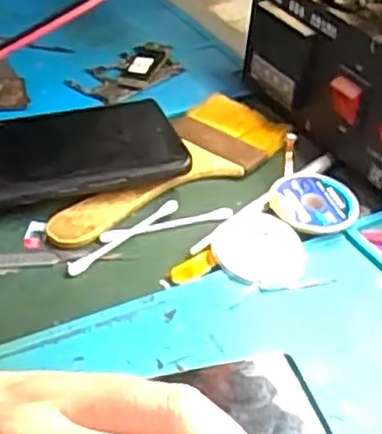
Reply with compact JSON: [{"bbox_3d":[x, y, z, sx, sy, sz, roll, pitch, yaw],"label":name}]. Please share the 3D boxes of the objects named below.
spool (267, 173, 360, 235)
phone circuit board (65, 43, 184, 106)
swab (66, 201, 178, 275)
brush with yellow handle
[{"bbox_3d":[0.064,-0.007,0.385,0.046,0.010,0.046,2,39,-2],"label":"spool"},{"bbox_3d":[-0.043,-0.099,0.497,0.081,0.010,0.045,-27,48,-32],"label":"phone circuit board"},{"bbox_3d":[-0.034,0.009,0.364,0.007,0.005,0.071,32,47,31],"label":"swab"},{"bbox_3d":[-0.014,-0.027,0.411,0.060,0.009,0.163,30,46,29],"label":"brush with yellow handle"}]

